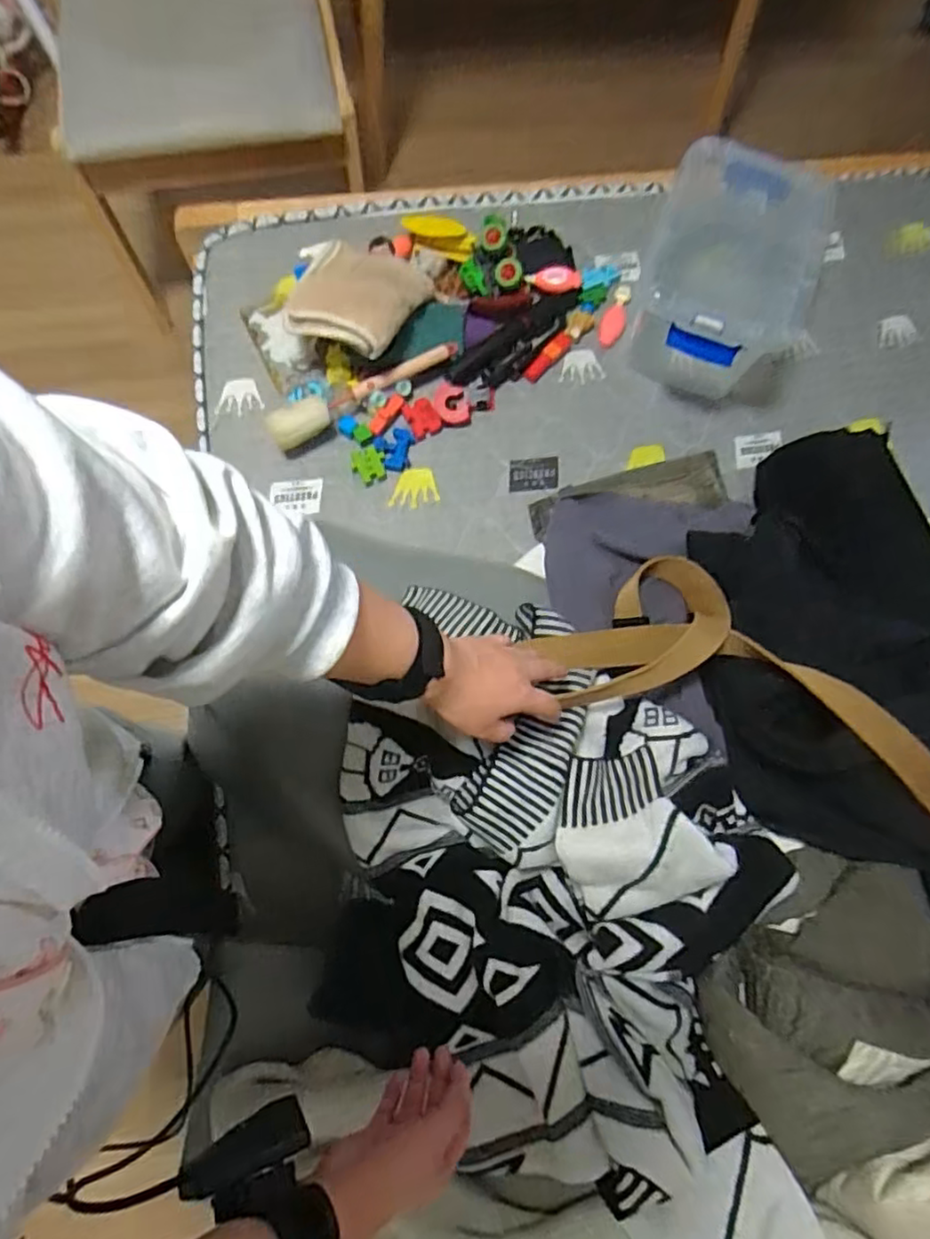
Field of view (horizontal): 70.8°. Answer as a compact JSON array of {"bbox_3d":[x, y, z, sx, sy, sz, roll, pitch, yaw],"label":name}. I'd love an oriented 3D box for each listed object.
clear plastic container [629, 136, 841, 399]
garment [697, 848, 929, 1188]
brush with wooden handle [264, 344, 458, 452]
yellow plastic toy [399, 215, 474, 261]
[{"bbox_3d":[0.344,-0.446,0.866,0.189,0.162,0.293,13,71,3],"label":"clear plastic container"},{"bbox_3d":[0.327,0.328,0.559,0.241,0.065,0.197,-31,75,-11],"label":"garment"},{"bbox_3d":[-0.132,-0.295,0.867,0.267,0.045,0.049,-26,74,-10],"label":"brush with wooden handle"},{"bbox_3d":[-0.035,-0.546,0.934,0.104,0.029,0.063,17,72,4],"label":"yellow plastic toy"}]

